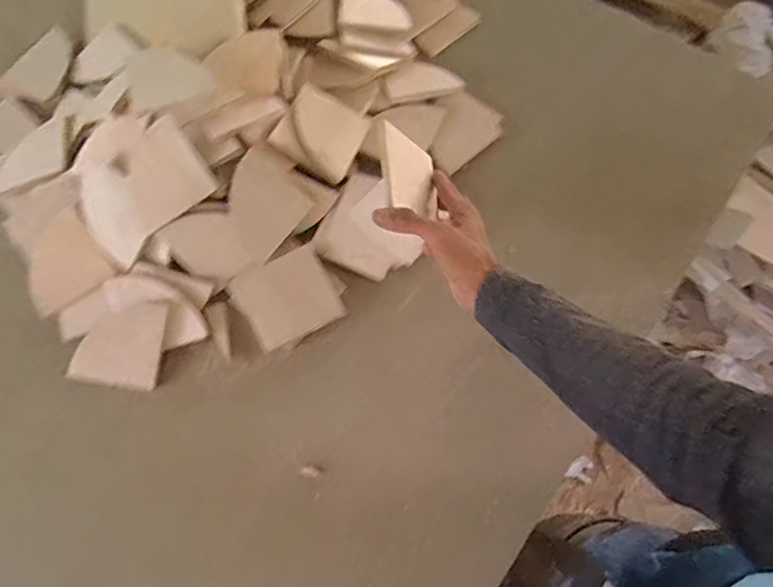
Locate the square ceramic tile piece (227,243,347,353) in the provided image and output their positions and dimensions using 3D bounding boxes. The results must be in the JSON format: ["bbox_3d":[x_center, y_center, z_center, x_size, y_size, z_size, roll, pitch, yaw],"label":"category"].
[{"bbox_3d":[-0.118,0.004,0.648,0.109,0.014,0.102,-26,70,-9],"label":"square ceramic tile piece"}]

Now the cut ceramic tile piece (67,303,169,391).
[{"bbox_3d":[-0.308,0.057,0.629,0.097,0.004,0.096,7,82,-2],"label":"cut ceramic tile piece"}]

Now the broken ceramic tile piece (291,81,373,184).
[{"bbox_3d":[-0.079,-0.208,0.696,0.098,0.011,0.097,29,77,-14],"label":"broken ceramic tile piece"}]

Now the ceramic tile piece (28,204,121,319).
[{"bbox_3d":[-0.386,-0.037,0.648,0.101,0.008,0.095,-33,88,3],"label":"ceramic tile piece"}]

